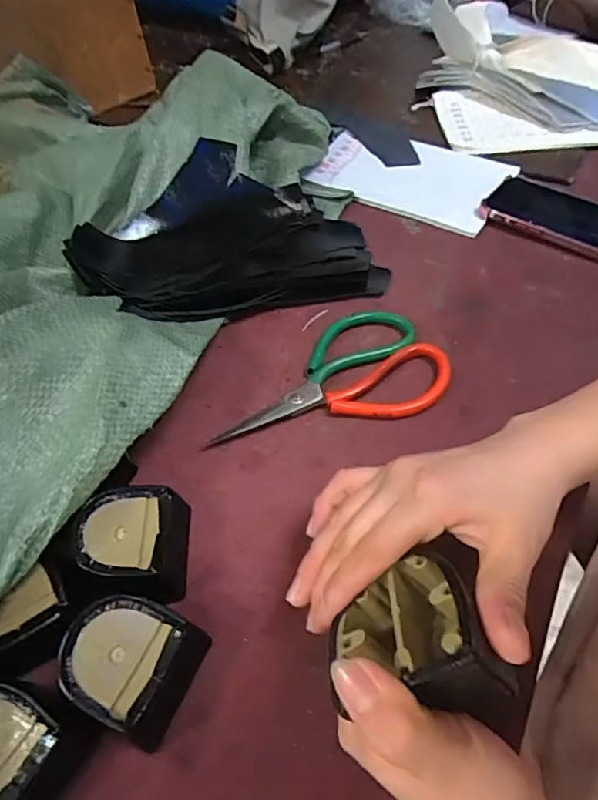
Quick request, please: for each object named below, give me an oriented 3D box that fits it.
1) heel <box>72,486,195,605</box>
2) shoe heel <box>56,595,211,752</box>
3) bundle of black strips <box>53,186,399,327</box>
[{"bbox_3d":[-0.098,0.085,0.326,0.061,0.032,0.059,1,52,6],"label":"heel"},{"bbox_3d":[-0.089,0.139,0.286,0.060,0.039,0.058,17,55,16],"label":"shoe heel"},{"bbox_3d":[-0.064,-0.132,0.489,0.260,0.034,0.137,-17,53,-8],"label":"bundle of black strips"}]

